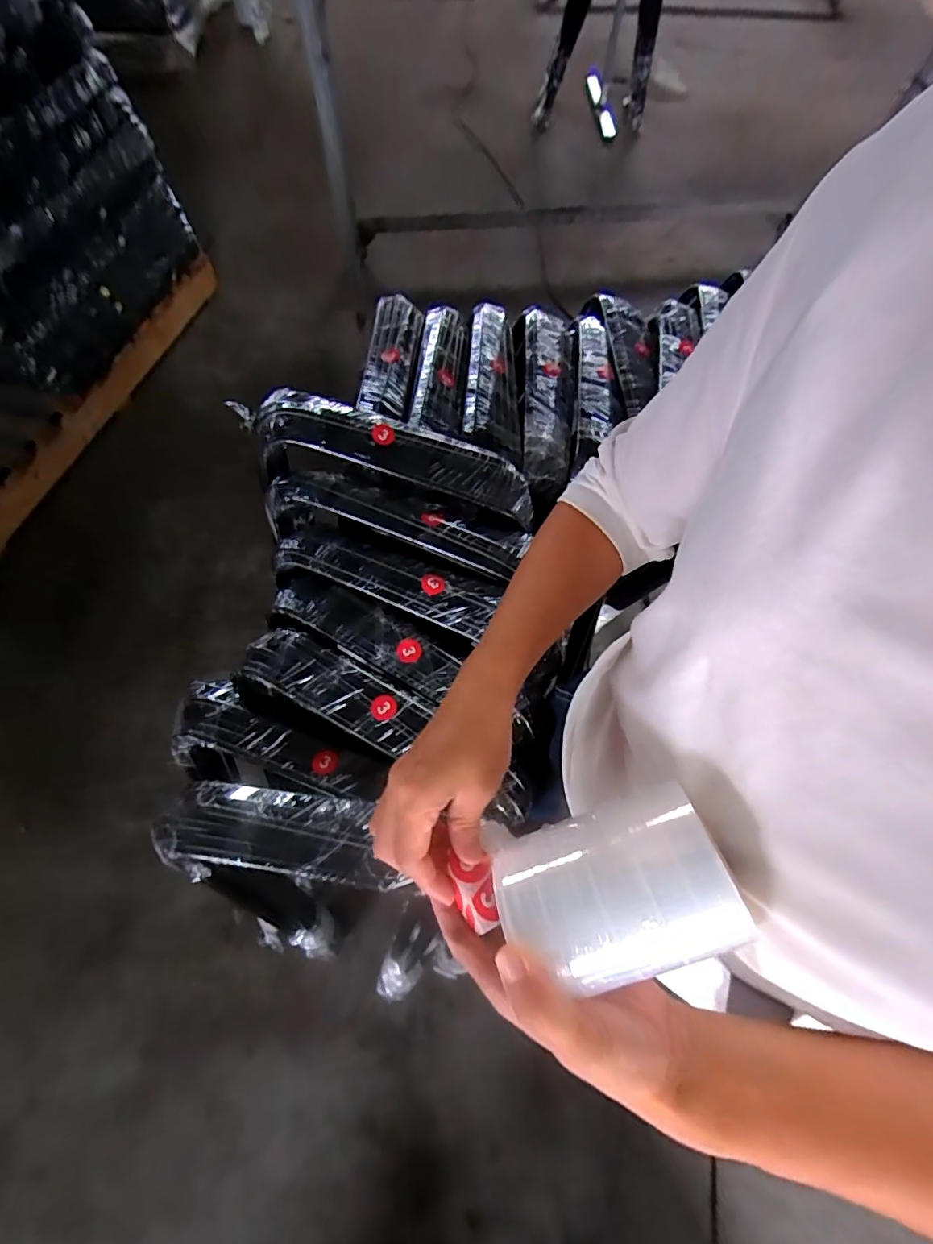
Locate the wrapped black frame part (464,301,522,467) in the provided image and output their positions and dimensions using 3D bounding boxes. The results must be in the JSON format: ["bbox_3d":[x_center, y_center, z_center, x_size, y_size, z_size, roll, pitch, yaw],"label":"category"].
[{"bbox_3d":[0.037,-0.332,0.667,0.073,0.035,0.274,2,66,-1],"label":"wrapped black frame part"}]

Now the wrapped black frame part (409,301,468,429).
[{"bbox_3d":[-0.034,-0.343,0.663,0.065,0.029,0.253,4,66,0],"label":"wrapped black frame part"}]

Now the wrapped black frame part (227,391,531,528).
[{"bbox_3d":[-0.099,-0.196,0.569,0.368,0.068,0.086,9,66,2],"label":"wrapped black frame part"}]

